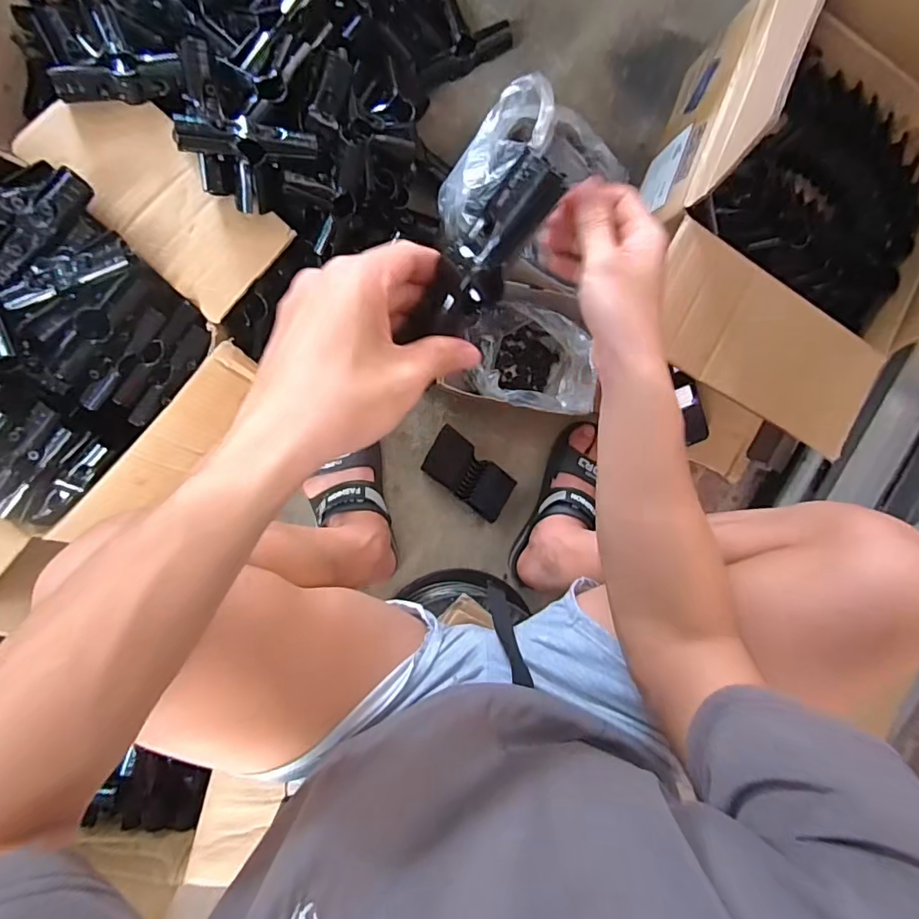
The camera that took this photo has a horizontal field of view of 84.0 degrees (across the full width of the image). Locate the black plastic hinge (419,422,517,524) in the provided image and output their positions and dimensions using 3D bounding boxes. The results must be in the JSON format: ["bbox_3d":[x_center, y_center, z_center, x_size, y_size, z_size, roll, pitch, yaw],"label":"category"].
[{"bbox_3d":[0.014,0.021,0.728,0.130,0.034,0.072,37,92,-8],"label":"black plastic hinge"}]

